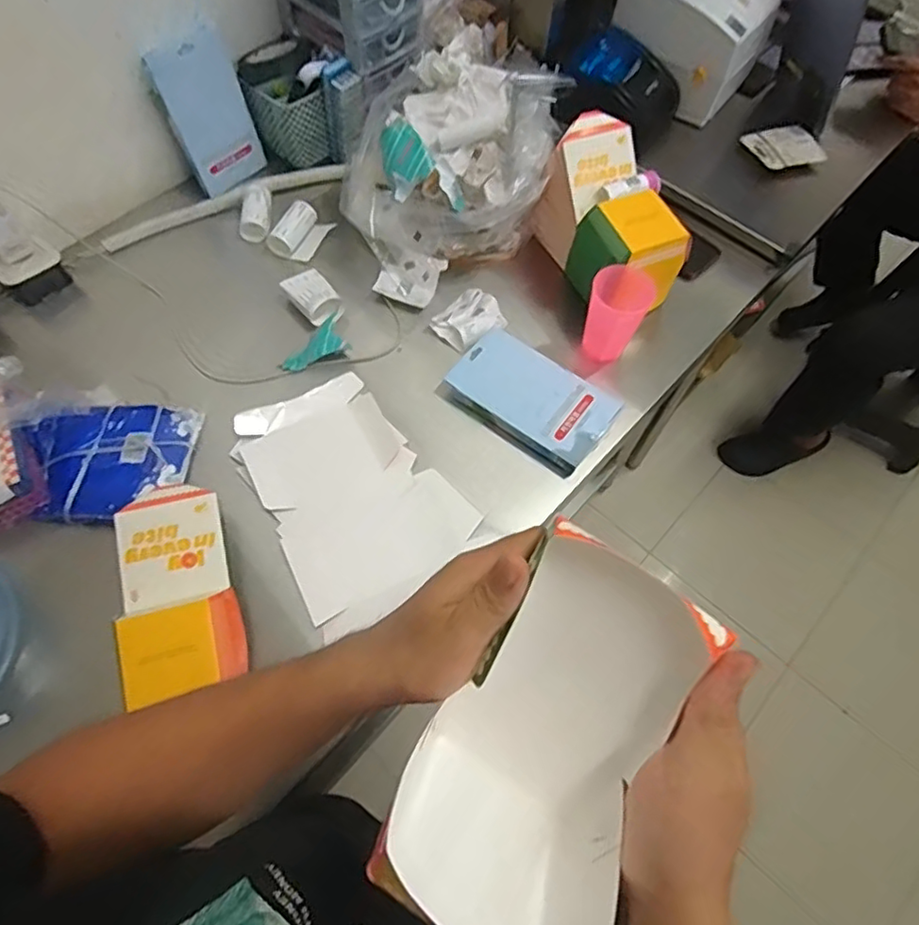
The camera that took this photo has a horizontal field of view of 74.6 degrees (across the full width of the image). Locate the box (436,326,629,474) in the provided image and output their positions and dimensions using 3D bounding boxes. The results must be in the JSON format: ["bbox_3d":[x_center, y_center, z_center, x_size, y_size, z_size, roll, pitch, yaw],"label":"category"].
[{"bbox_3d":[0.089,-0.083,0.785,0.209,0.029,0.129,35,68,15],"label":"box"}]

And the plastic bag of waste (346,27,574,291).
[{"bbox_3d":[-0.007,-0.428,0.865,0.316,0.177,0.223,-28,67,-14],"label":"plastic bag of waste"}]

